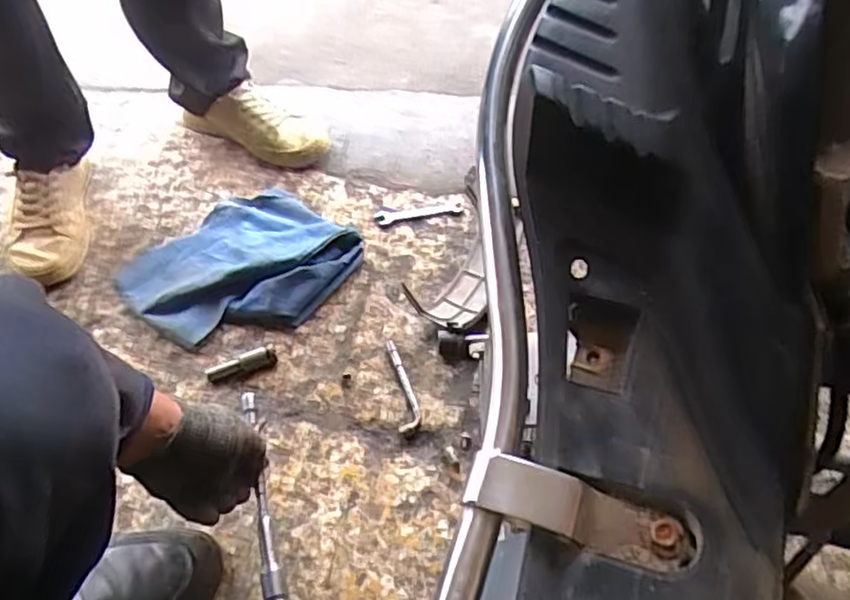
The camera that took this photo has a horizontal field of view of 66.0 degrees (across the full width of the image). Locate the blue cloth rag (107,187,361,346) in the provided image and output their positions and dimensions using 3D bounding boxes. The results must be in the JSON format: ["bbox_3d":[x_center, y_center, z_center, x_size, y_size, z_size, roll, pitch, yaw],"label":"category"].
[{"bbox_3d":[-0.230,-0.049,0.796,0.250,0.053,0.232,-36,58,-23],"label":"blue cloth rag"}]

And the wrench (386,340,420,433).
[{"bbox_3d":[-0.023,0.089,0.704,0.023,0.008,0.110,-8,54,-4],"label":"wrench"}]

